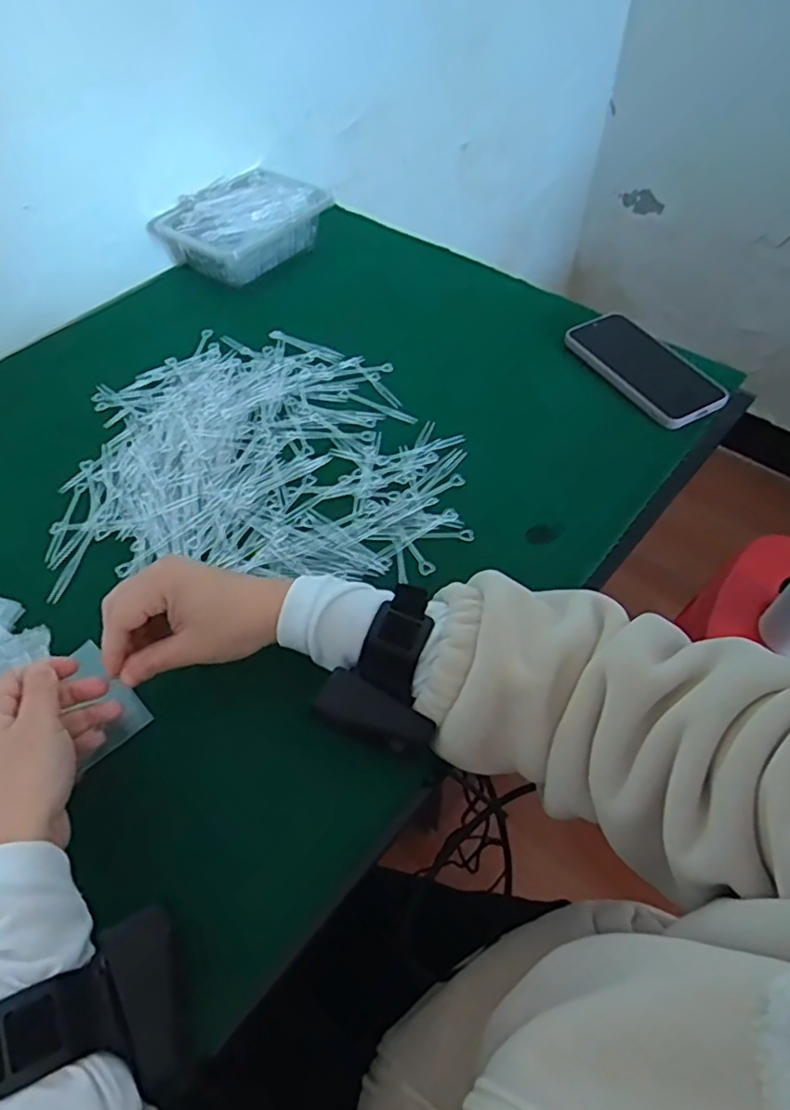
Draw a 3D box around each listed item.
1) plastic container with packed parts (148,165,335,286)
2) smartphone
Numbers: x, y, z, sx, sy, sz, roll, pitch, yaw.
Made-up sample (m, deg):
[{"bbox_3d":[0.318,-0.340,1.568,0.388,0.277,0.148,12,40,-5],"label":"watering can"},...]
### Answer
[{"bbox_3d":[-0.172,-0.383,0.741,0.135,0.050,0.162,28,59,20],"label":"plastic container with packed parts"},{"bbox_3d":[0.242,-0.187,0.629,0.076,0.016,0.159,-27,59,-14],"label":"smartphone"}]

